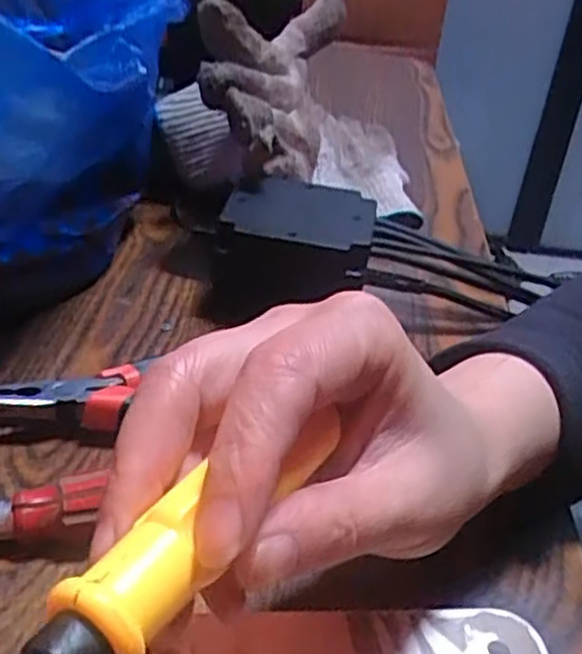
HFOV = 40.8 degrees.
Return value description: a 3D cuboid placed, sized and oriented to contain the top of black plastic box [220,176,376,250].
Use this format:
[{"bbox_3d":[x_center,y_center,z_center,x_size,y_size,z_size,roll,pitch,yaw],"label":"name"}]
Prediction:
[{"bbox_3d":[0.006,-0.060,0.412,0.075,0.011,0.072,9,33,3],"label":"top of black plastic box"}]

